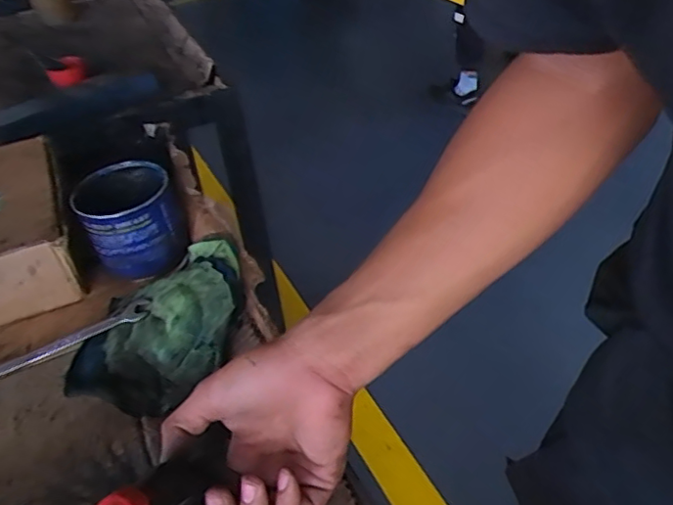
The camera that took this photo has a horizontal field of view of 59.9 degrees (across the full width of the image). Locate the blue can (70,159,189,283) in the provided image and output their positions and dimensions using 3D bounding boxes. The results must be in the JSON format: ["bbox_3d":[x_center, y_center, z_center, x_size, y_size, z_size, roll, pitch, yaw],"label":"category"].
[{"bbox_3d":[-0.225,-0.034,0.647,0.095,0.097,0.091,-18,42,-16],"label":"blue can"}]

